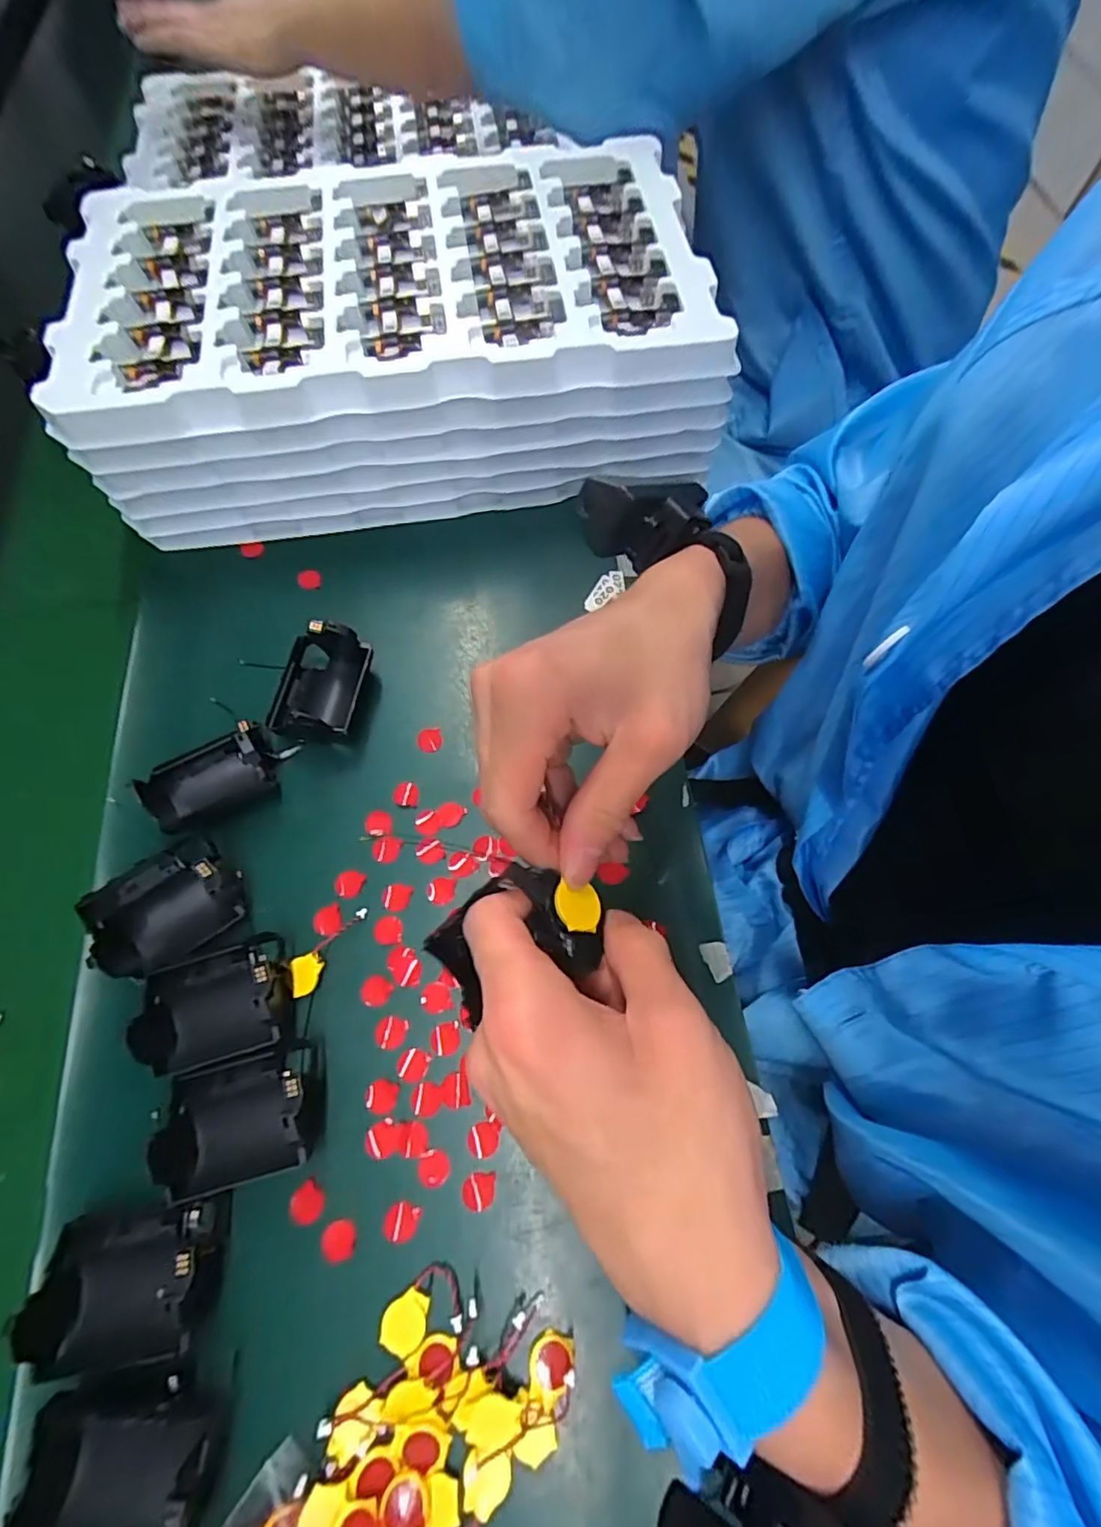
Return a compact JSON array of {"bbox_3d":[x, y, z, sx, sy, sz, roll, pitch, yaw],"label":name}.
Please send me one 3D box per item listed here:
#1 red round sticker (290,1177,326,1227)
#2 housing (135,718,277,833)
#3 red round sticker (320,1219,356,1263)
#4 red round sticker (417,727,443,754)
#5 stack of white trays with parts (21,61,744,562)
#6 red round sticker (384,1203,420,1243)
[{"bbox_3d":[-0.120,0.217,0.287,0.016,0.004,0.017,-1,69,2],"label":"red round sticker"},{"bbox_3d":[-0.209,0.005,0.355,0.072,0.038,0.056,-30,70,-9],"label":"housing"},{"bbox_3d":[-0.102,0.230,0.282,0.016,0.004,0.016,-1,60,1],"label":"red round sticker"},{"bbox_3d":[-0.079,-0.015,0.383,0.016,0.004,0.017,-1,70,2],"label":"red round sticker"},{"bbox_3d":[-0.110,-0.319,0.453,0.420,0.121,0.244,-9,68,-1],"label":"stack of white trays with parts"},{"bbox_3d":[-0.073,0.223,0.284,0.016,0.004,0.016,-1,69,2],"label":"red round sticker"}]

